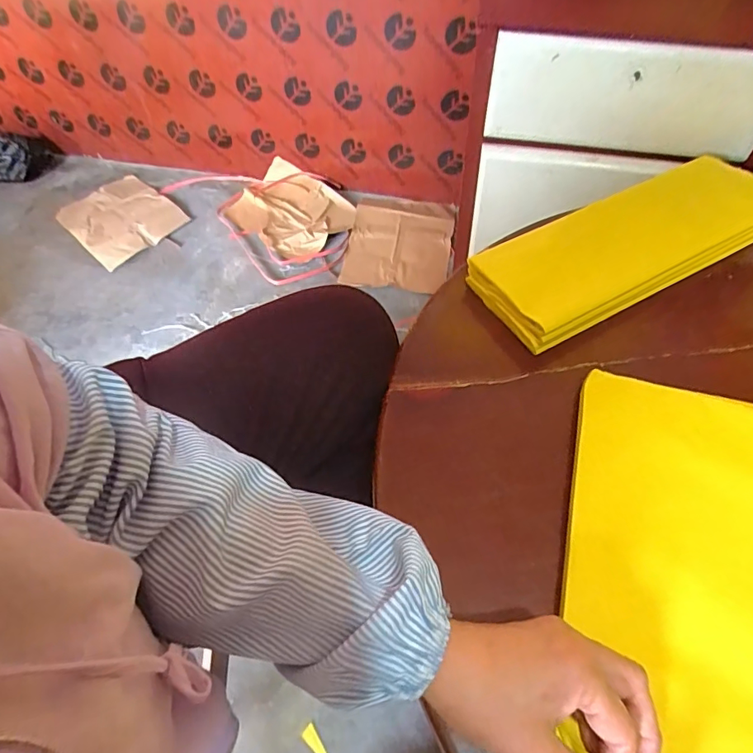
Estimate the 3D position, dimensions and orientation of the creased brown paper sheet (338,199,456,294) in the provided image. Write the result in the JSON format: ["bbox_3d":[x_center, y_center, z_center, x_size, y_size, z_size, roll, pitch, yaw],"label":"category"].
[{"bbox_3d":[0.060,-0.357,1.292,0.267,0.046,0.317,7,66,6],"label":"creased brown paper sheet"}]

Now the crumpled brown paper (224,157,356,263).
[{"bbox_3d":[-0.240,-0.470,1.339,0.351,0.071,0.262,30,63,22],"label":"crumpled brown paper"}]

